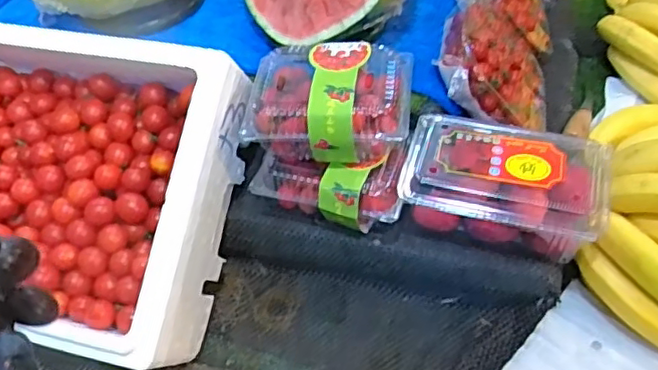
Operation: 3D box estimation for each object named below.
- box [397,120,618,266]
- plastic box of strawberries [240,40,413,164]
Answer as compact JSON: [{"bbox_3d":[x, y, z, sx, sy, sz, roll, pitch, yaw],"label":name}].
[{"bbox_3d":[0.162,-0.003,0.589,0.176,0.073,0.098,13,53,15],"label":"box"},{"bbox_3d":[-0.002,-0.075,0.596,0.154,0.075,0.113,7,52,11],"label":"plastic box of strawberries"}]

